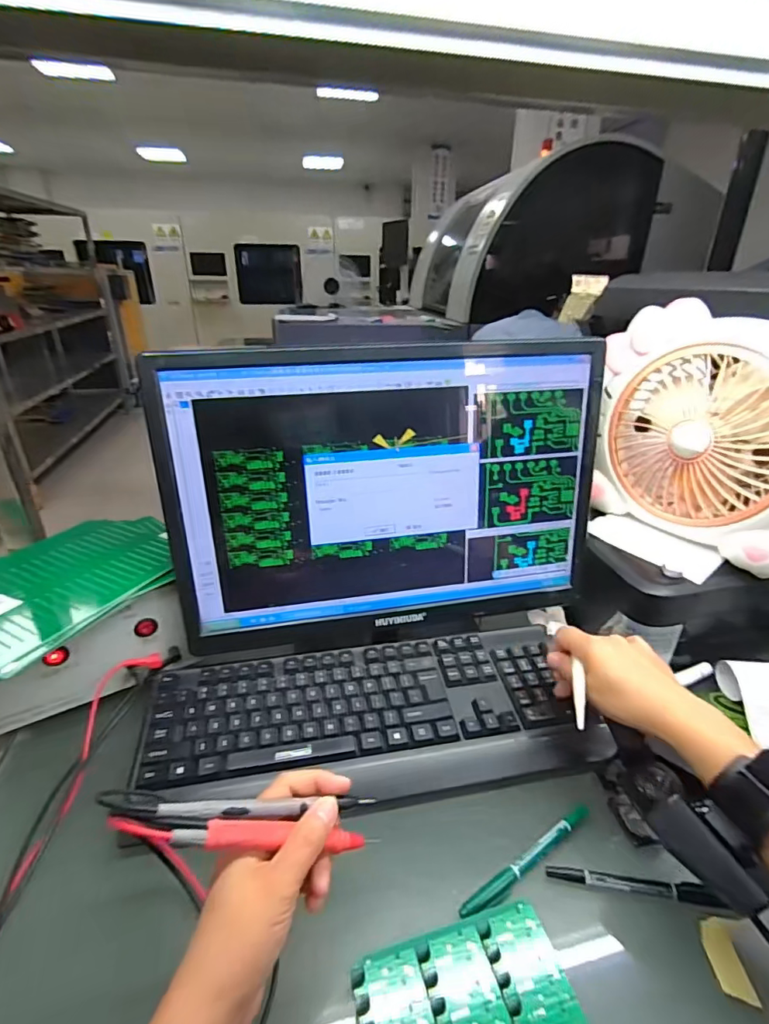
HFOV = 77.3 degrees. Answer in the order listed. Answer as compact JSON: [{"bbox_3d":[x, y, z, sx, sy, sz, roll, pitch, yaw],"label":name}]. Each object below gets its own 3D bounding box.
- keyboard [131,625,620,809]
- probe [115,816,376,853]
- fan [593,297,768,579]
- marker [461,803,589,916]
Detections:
[{"bbox_3d":[-0.008,0.198,0.478,0.432,0.037,0.167,-1,26,-6],"label":"keyboard"},{"bbox_3d":[-0.078,0.199,0.296,0.164,0.015,0.016,21,18,-24],"label":"probe"},{"bbox_3d":[0.364,-0.081,0.539,0.090,0.247,0.250,-17,31,-31],"label":"fan"},{"bbox_3d":[0.115,0.268,0.375,0.140,0.010,0.015,-16,31,-31],"label":"marker"}]

